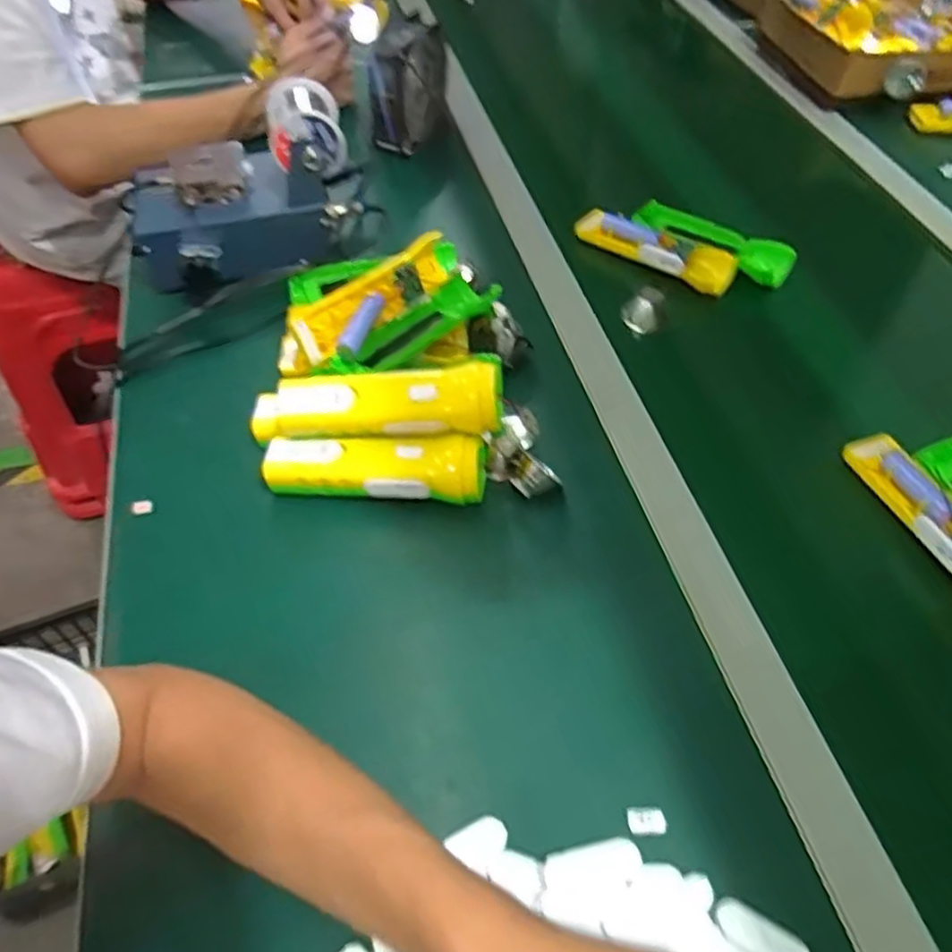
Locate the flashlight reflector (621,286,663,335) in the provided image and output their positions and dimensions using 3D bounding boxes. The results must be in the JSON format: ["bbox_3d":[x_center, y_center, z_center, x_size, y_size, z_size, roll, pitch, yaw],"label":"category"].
[{"bbox_3d":[0.161,-0.161,0.683,0.036,0.046,0.020,6,29,1],"label":"flashlight reflector"}]

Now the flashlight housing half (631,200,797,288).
[{"bbox_3d":[0.248,-0.249,0.734,0.172,0.024,0.053,35,60,23],"label":"flashlight housing half"}]

